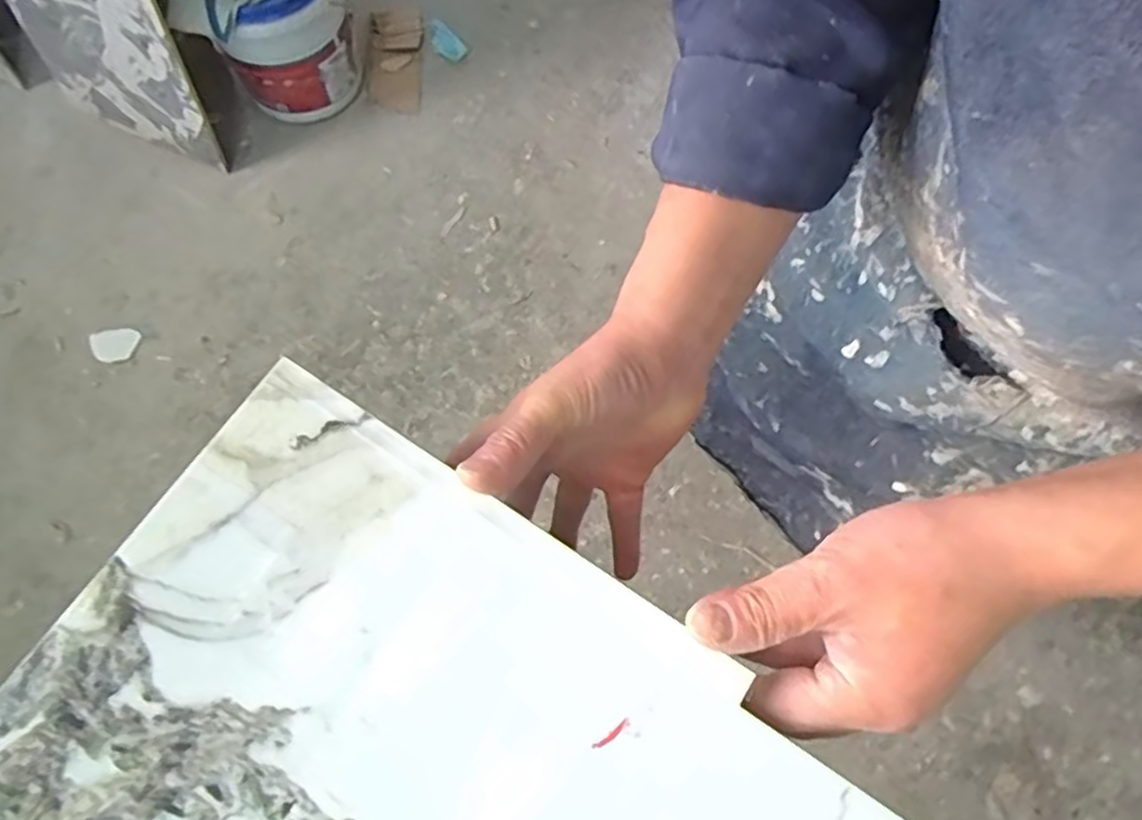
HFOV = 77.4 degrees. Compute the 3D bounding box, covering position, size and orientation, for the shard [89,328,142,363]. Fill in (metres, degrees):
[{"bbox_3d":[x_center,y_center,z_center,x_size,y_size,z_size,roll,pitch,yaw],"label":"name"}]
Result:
[{"bbox_3d":[-0.800,-0.116,1.251,0.081,0.011,0.060,-15,72,-5],"label":"shard"}]

